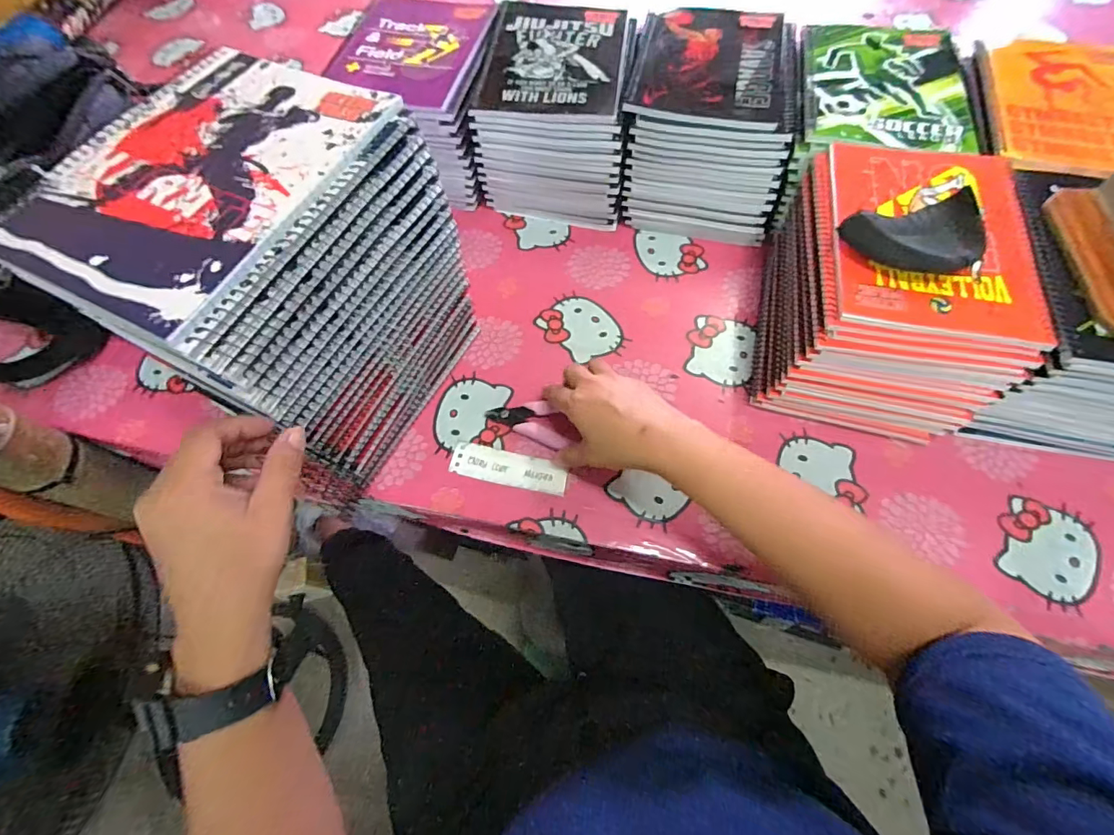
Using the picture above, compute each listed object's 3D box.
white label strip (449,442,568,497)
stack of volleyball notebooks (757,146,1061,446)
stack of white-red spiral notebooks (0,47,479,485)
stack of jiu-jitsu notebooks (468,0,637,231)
[{"bbox_3d":[-0.044,0.046,0.430,0.106,0.004,0.031,11,65,7],"label":"white label strip"},{"bbox_3d":[0.293,-0.119,0.416,0.172,0.125,0.226,13,65,8],"label":"stack of volleyball notebooks"},{"bbox_3d":[-0.194,-0.096,0.363,0.151,0.214,0.193,25,67,13],"label":"stack of white-red spiral notebooks"},{"bbox_3d":[0.004,-0.348,0.543,0.162,0.116,0.220,7,64,5],"label":"stack of jiu-jitsu notebooks"}]

